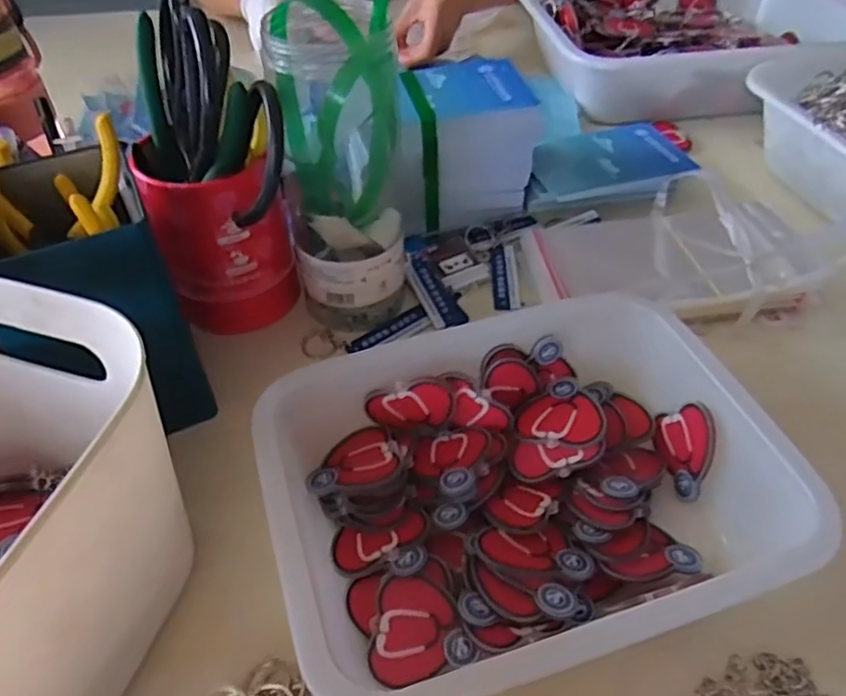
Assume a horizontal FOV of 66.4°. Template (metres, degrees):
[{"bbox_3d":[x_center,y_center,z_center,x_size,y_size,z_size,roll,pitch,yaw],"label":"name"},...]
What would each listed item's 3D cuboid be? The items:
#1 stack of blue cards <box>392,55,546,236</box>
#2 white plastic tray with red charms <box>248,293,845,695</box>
[{"bbox_3d":[0.027,-0.159,0.515,0.112,0.097,0.077,-9,48,-8],"label":"stack of blue cards"},{"bbox_3d":[0.047,0.062,0.341,0.250,0.051,0.194,-13,49,-12],"label":"white plastic tray with red charms"}]

